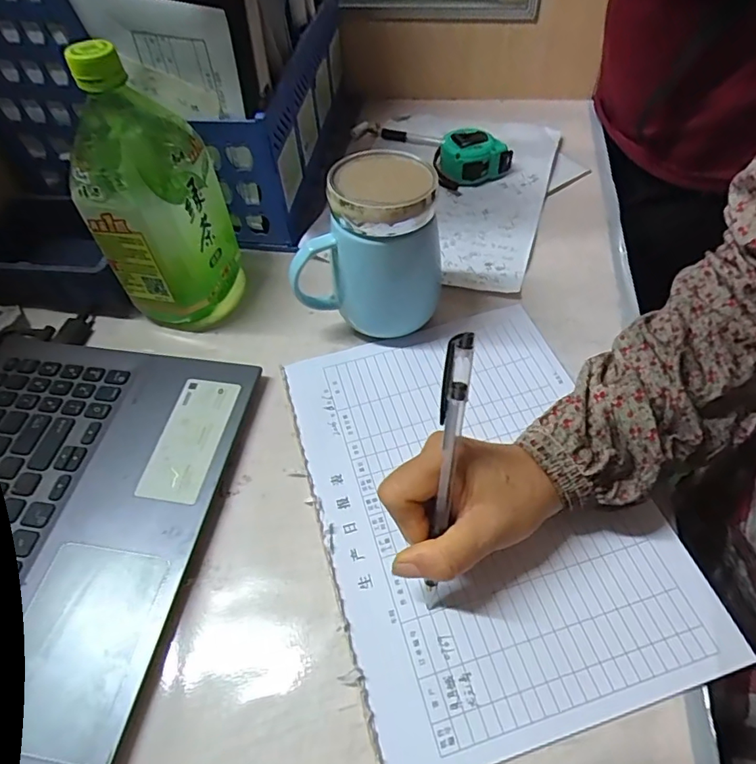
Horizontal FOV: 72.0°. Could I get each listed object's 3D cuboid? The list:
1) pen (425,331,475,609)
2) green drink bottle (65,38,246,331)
[{"bbox_3d":[0.036,0.053,0.279,0.013,0.164,0.007,6,20,7],"label":"pen"},{"bbox_3d":[-0.174,-0.149,0.400,0.096,0.195,0.104,-19,55,-11],"label":"green drink bottle"}]

